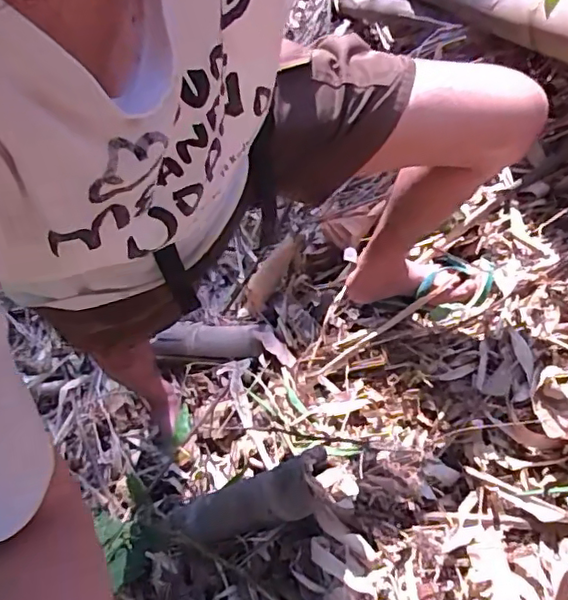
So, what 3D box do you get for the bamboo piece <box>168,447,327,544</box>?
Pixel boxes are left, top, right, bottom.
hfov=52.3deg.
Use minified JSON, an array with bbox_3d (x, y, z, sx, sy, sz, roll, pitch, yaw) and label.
[{"bbox_3d":[-0.065,0.301,0.843,0.050,0.382,0.072,9,59,-32],"label":"bamboo piece"}]

